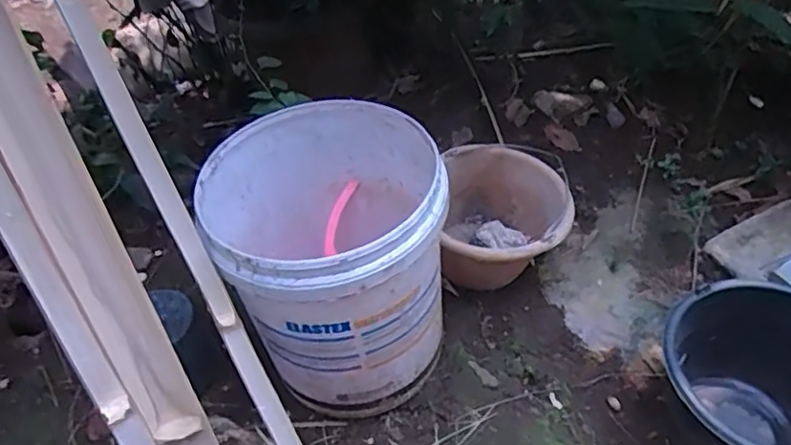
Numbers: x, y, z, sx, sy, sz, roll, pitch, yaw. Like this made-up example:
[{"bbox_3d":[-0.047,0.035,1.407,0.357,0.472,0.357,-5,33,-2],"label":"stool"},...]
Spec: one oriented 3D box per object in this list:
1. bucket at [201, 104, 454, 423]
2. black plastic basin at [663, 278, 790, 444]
[{"bbox_3d":[-0.079,0.069,0.906,0.293,0.354,0.298,-4,42,3],"label":"bucket"},{"bbox_3d":[0.511,0.257,0.905,0.273,0.222,0.263,-4,42,3],"label":"black plastic basin"}]

